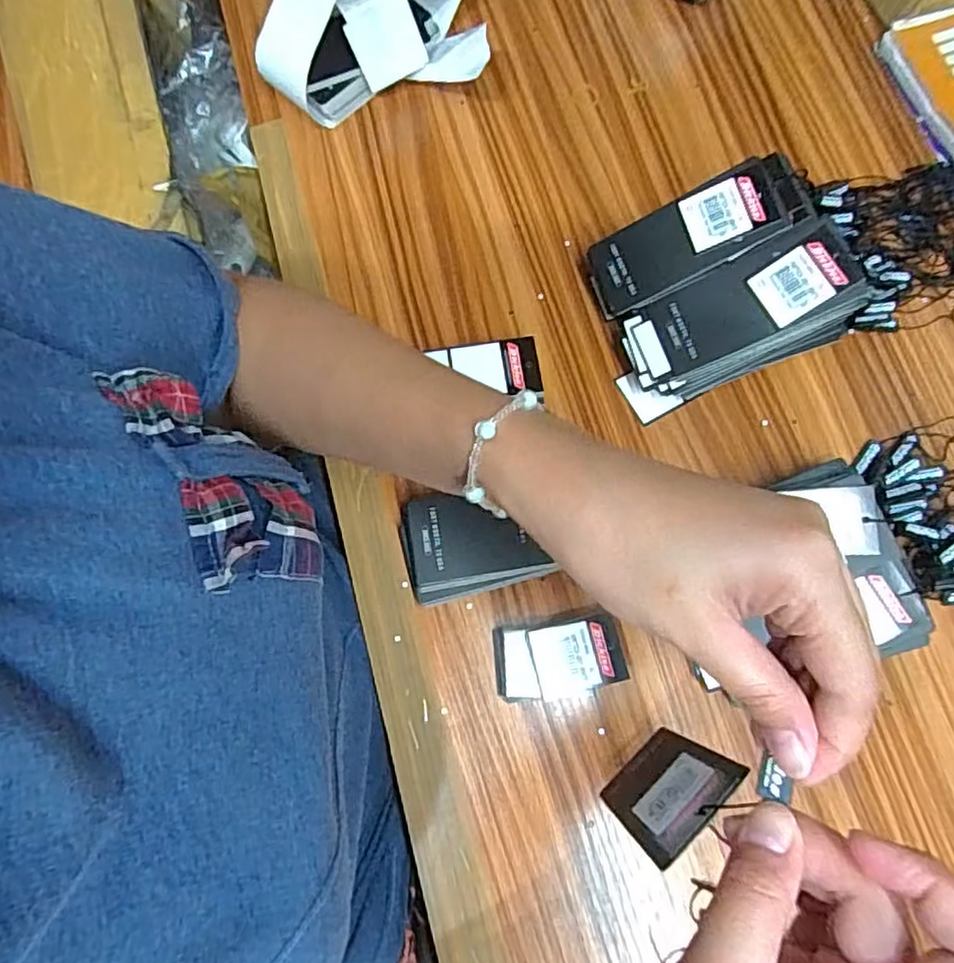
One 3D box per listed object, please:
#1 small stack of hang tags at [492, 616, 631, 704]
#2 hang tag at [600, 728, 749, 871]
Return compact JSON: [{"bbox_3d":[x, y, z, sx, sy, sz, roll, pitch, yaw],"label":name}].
[{"bbox_3d":[0.046,0.102,0.363,0.071,0.024,0.040,-7,77,0],"label":"small stack of hang tags"},{"bbox_3d":[0.080,0.129,0.269,0.047,0.080,0.004,-43,88,-11],"label":"hang tag"}]

